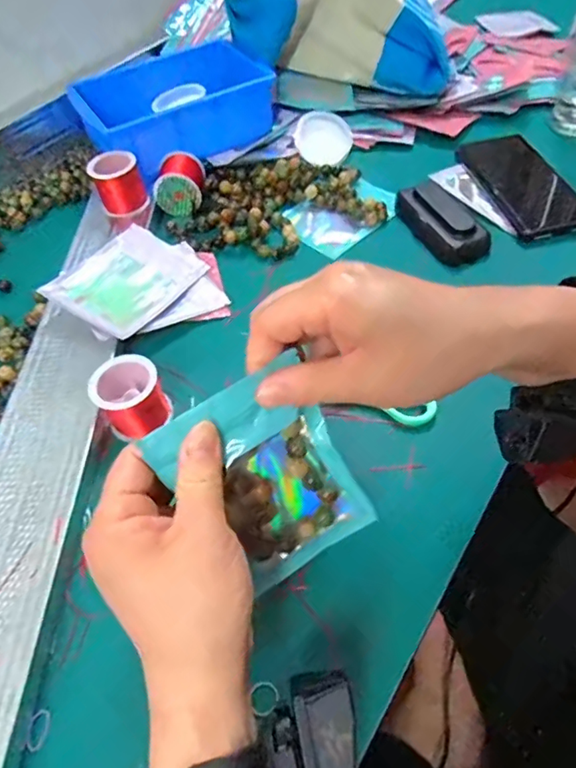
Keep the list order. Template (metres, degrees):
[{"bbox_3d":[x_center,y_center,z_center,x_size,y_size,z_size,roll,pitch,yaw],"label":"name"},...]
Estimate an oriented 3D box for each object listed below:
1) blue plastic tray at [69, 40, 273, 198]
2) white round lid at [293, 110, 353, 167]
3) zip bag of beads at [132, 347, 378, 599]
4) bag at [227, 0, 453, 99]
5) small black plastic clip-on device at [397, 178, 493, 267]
[{"bbox_3d":[-0.128,-0.310,0.597,0.189,0.070,0.130,-28,56,-15],"label":"blue plastic tray"},{"bbox_3d":[0.041,-0.282,0.604,0.062,0.004,0.062,-1,94,-9],"label":"white round lid"},{"bbox_3d":[-0.010,0.051,0.274,0.083,0.114,0.009,-32,25,-9],"label":"zip bag of beads"},{"bbox_3d":[0.056,-0.448,0.629,0.233,0.153,0.183,-3,53,3],"label":"bag"},{"bbox_3d":[0.145,-0.157,0.494,0.050,0.020,0.113,-17,54,-7],"label":"small black plastic clip-on device"}]

